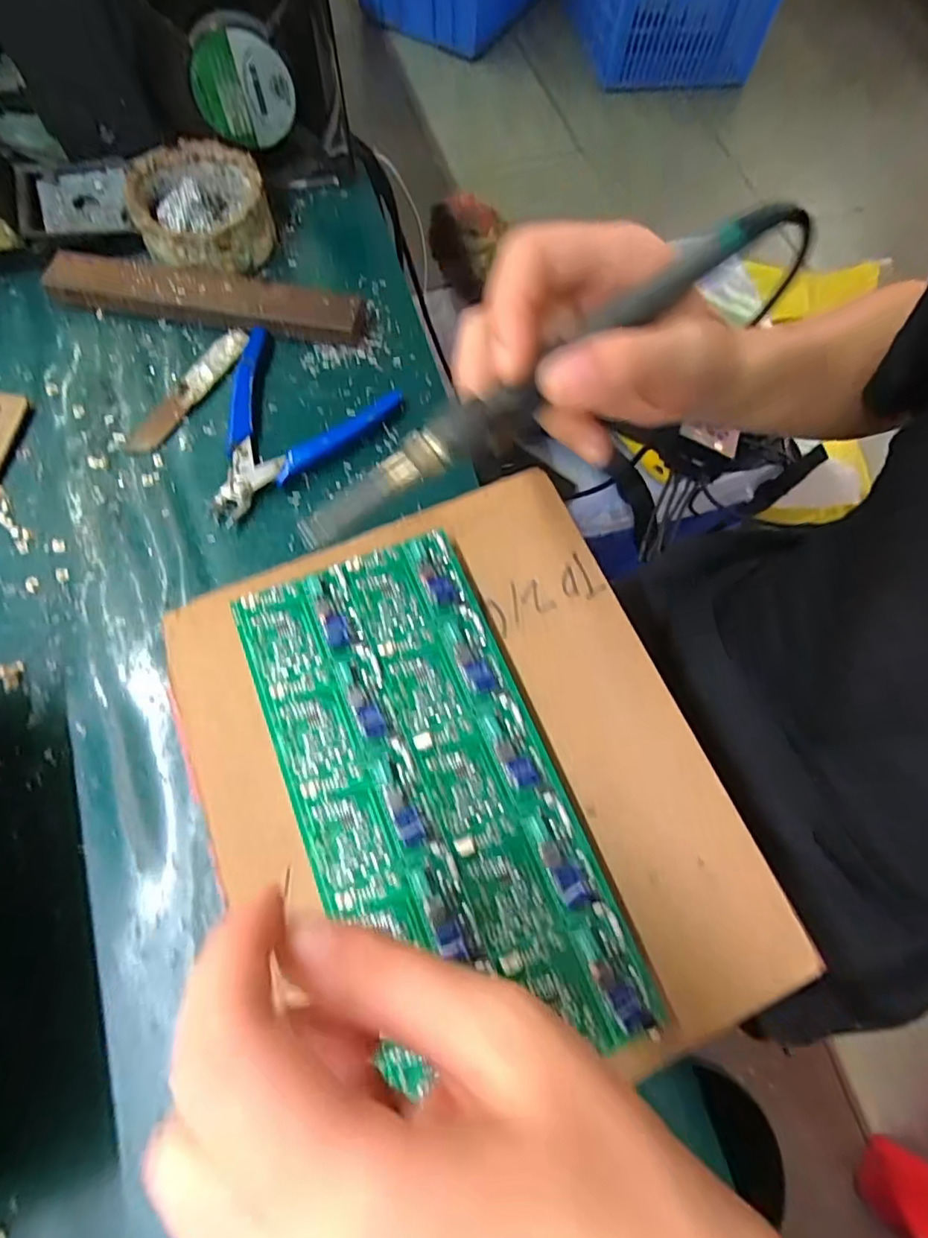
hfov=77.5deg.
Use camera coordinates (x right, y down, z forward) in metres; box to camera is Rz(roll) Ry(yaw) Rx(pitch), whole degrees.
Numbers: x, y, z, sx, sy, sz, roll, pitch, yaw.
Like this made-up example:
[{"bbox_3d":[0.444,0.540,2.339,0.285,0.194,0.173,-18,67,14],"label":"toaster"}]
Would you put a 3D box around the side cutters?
[{"bbox_3d":[-0.115,-0.124,0.340,0.121,0.015,0.100,-38,75,-14],"label":"side cutters"}]

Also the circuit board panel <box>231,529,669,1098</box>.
[{"bbox_3d":[-0.016,0.068,0.241,0.105,0.010,0.214,-21,72,-9],"label":"circuit board panel"}]

